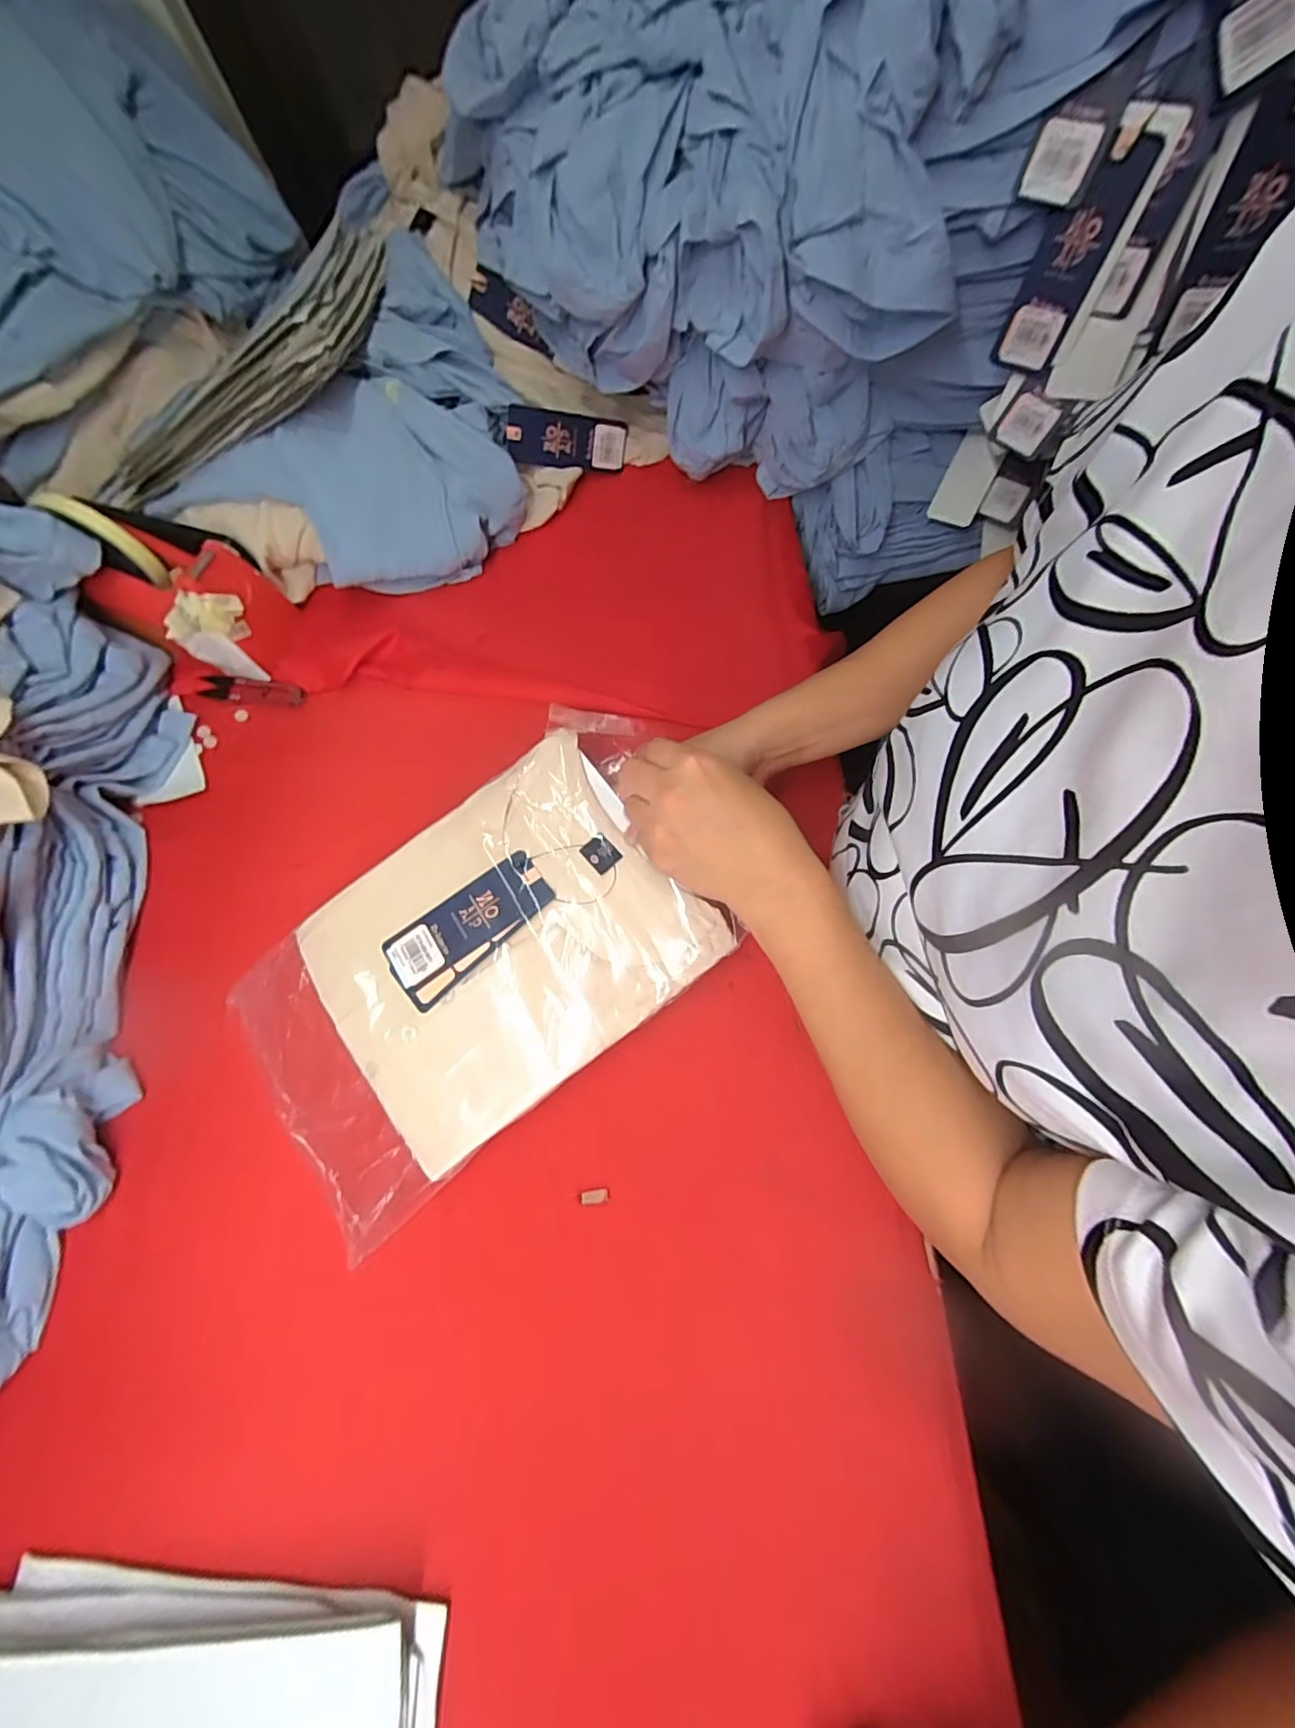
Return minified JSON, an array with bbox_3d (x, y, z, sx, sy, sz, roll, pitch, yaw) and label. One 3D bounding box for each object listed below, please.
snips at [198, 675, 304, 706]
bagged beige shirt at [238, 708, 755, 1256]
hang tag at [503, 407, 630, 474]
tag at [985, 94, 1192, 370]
[{"bbox_3d":[-0.363,-0.158,0.514,0.103,0.005,0.024,9,73,9],"label":"snips"},{"bbox_3d":[-0.120,0.068,0.392,0.351,0.029,0.204,-39,77,0],"label":"bagged beige shirt"},{"bbox_3d":[-0.077,-0.415,0.552,0.116,0.045,0.007,-9,51,-20],"label":"hang tag"},{"bbox_3d":[0.302,-0.428,0.397,0.051,0.130,0.009,27,67,13],"label":"tag"}]

